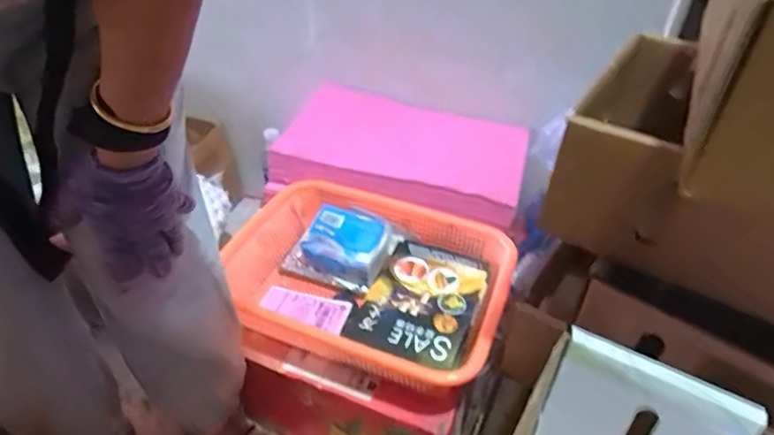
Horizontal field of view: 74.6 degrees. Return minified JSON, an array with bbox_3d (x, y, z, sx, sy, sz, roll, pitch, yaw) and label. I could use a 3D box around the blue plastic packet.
[{"bbox_3d":[-0.068,0.043,0.804,0.151,0.074,0.121,20,42,21],"label":"blue plastic packet"}]

